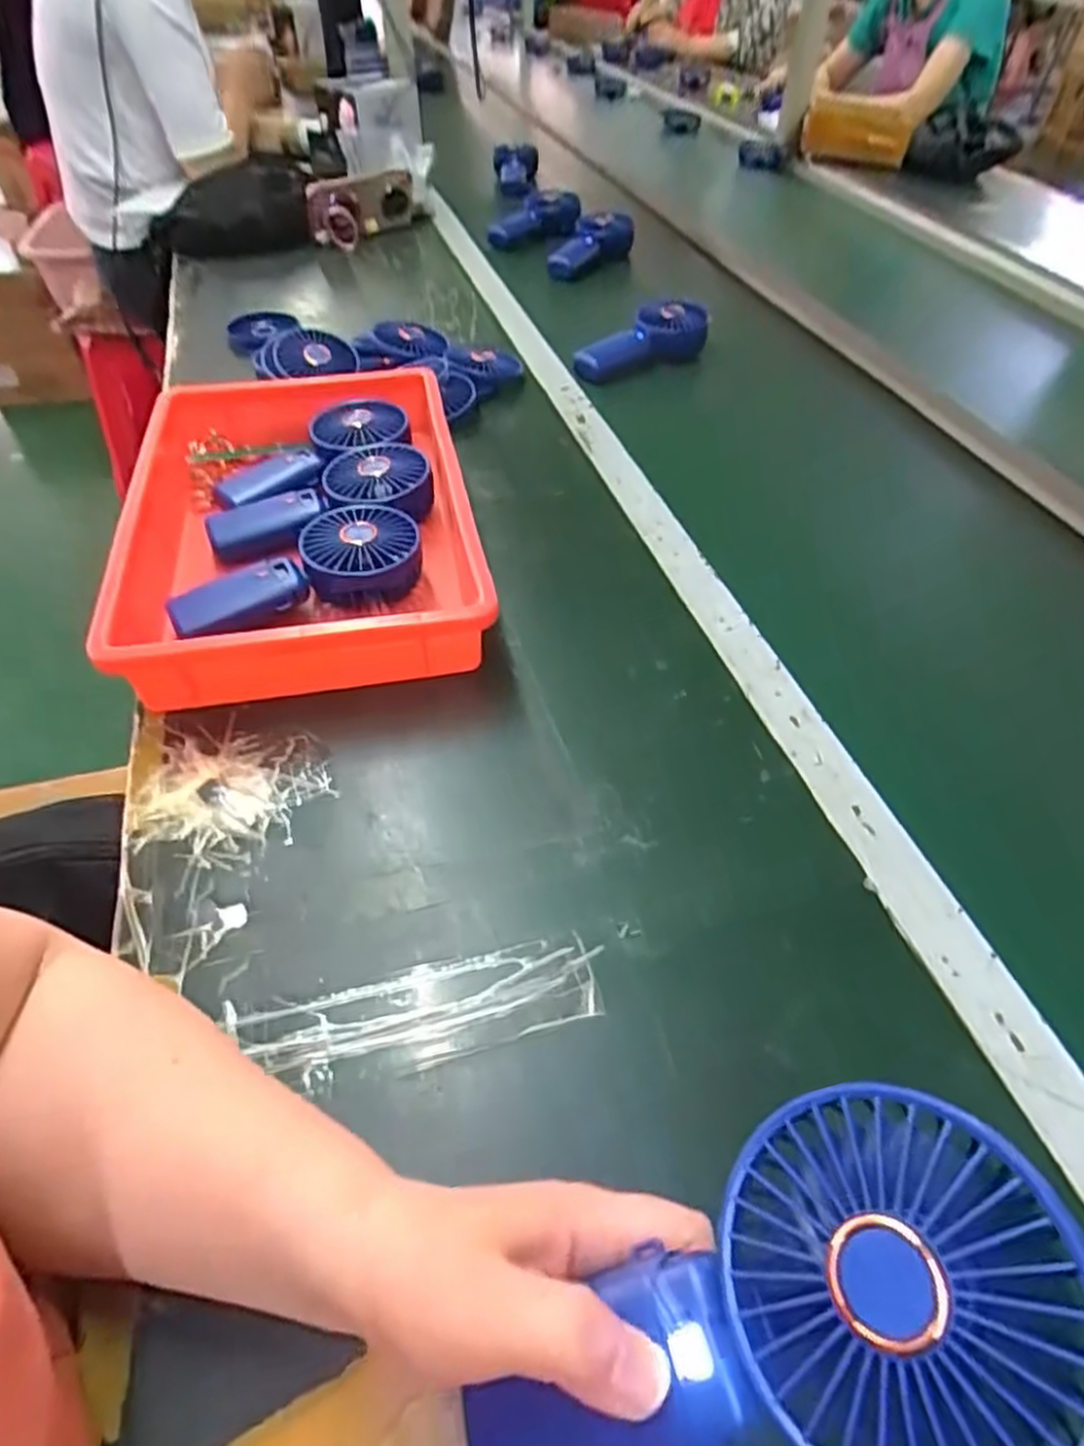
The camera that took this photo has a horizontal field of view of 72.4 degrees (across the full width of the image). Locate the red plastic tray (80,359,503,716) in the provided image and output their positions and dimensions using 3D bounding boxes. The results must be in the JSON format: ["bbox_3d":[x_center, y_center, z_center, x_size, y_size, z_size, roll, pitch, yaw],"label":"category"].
[{"bbox_3d":[-0.191,-0.163,0.584,0.251,0.063,0.373,-8,48,-10],"label":"red plastic tray"}]

